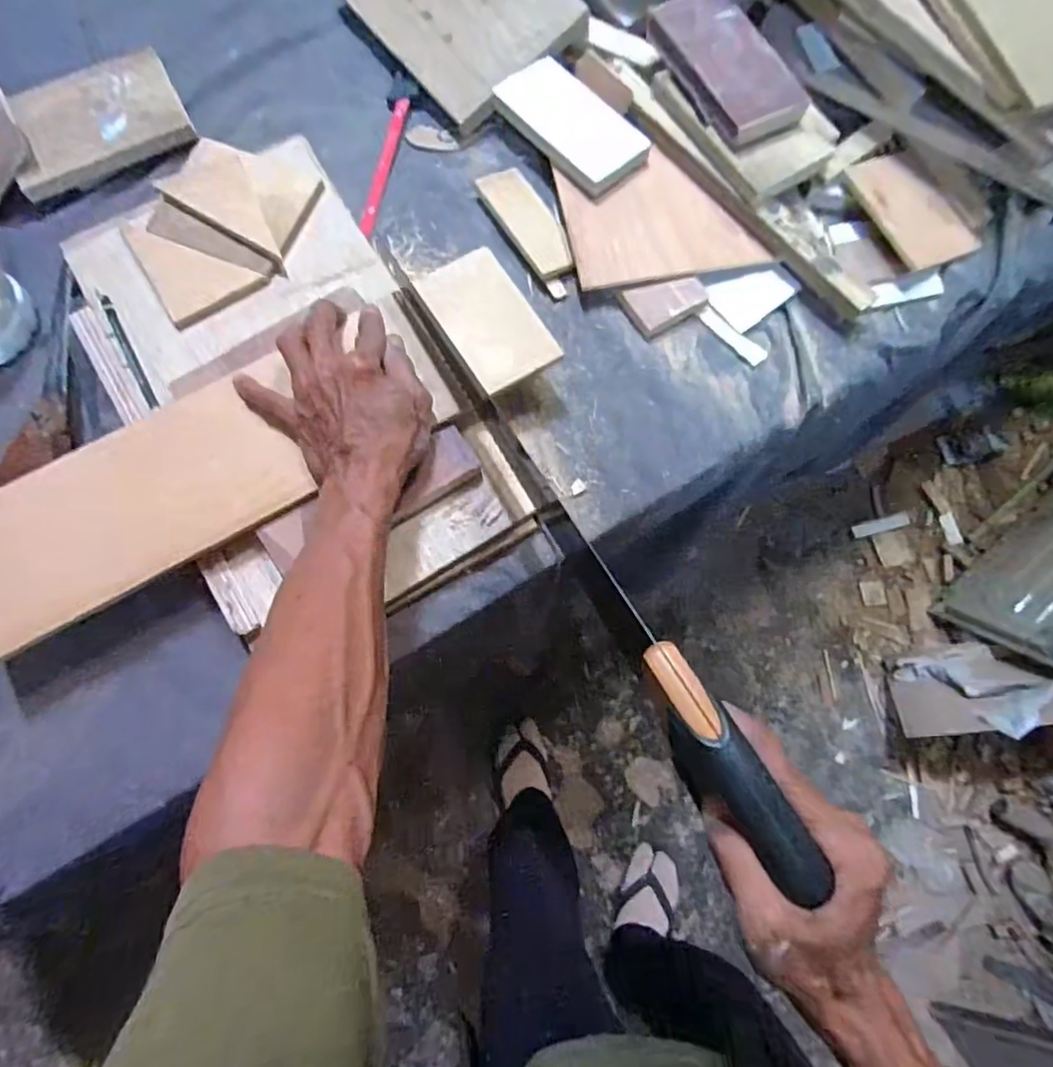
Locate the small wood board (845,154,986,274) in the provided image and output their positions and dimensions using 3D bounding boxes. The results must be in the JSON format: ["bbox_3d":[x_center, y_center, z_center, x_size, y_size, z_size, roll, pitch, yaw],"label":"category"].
[{"bbox_3d":[0.330,-0.278,0.510,0.088,0.006,0.108,-24,80,-20],"label":"small wood board"}]

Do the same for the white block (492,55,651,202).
[{"bbox_3d":[0.035,-0.353,0.513,0.073,0.014,0.135,-42,81,-7],"label":"white block"}]

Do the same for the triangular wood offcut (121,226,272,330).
[{"bbox_3d":[-0.283,-0.204,0.486,0.124,0.007,0.062,21,80,4],"label":"triangular wood offcut"}]

